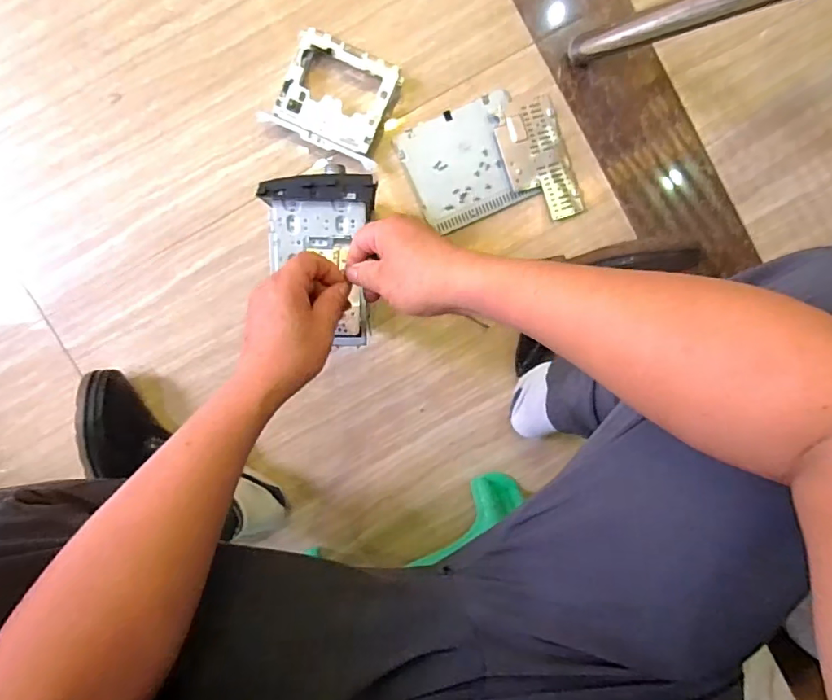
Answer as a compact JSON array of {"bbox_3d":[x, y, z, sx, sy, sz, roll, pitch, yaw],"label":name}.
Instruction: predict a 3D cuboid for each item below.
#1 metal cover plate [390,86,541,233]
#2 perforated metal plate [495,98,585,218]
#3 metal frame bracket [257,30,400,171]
[{"bbox_3d":[0.074,-0.269,0.719,0.165,0.008,0.156,-23,93,0],"label":"metal cover plate"},{"bbox_3d":[0.175,-0.267,0.711,0.090,0.011,0.166,-19,93,0],"label":"perforated metal plate"},{"bbox_3d":[-0.108,-0.345,0.685,0.159,0.034,0.138,23,92,-2],"label":"metal frame bracket"}]

